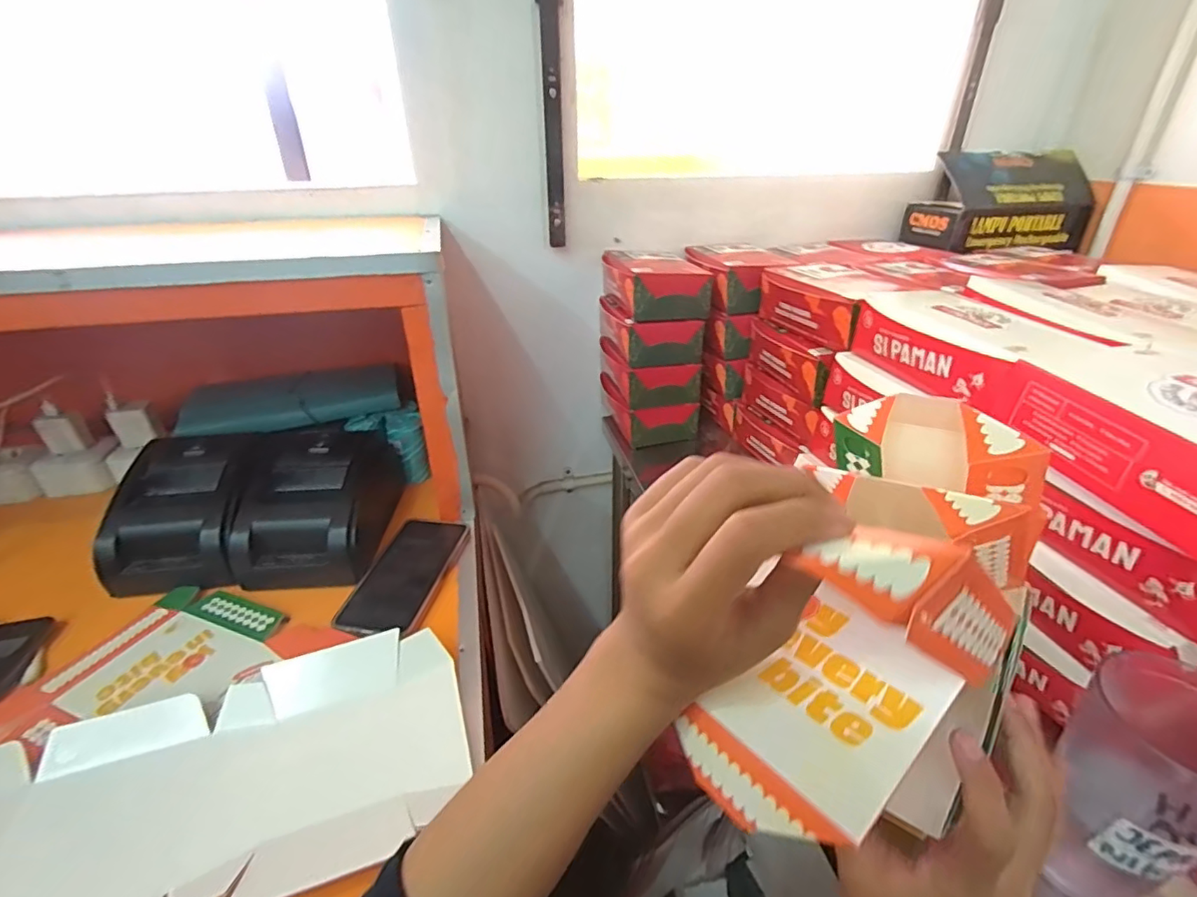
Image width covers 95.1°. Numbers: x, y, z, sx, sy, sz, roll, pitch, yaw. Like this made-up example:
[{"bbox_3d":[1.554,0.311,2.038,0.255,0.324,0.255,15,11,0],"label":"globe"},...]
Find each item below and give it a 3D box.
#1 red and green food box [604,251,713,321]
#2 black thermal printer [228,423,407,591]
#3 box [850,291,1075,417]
[{"bbox_3d":[0.081,-0.242,0.798,0.125,0.066,0.168,-4,30,-6],"label":"red and green food box"},{"bbox_3d":[-0.319,0.053,0.625,0.139,0.099,0.189,-2,30,-4],"label":"black thermal printer"},{"bbox_3d":[0.332,-0.093,0.506,0.102,0.063,0.172,-8,30,-13],"label":"box"}]

